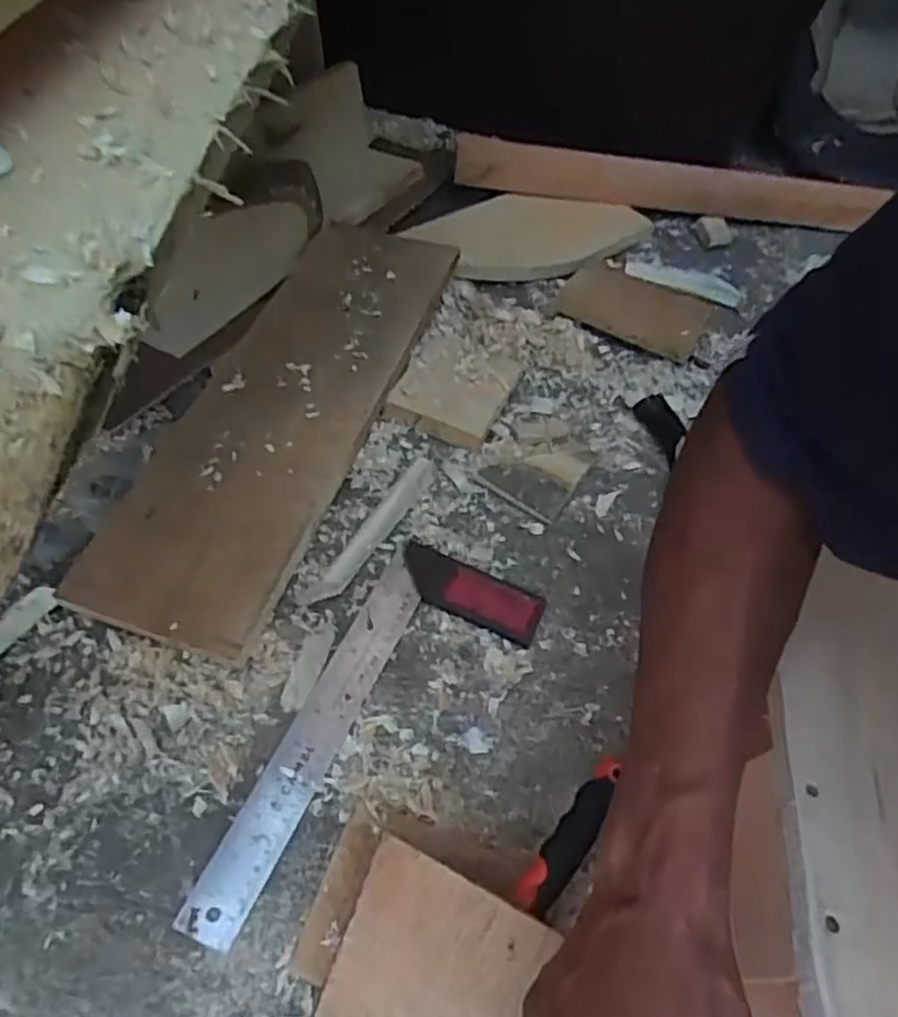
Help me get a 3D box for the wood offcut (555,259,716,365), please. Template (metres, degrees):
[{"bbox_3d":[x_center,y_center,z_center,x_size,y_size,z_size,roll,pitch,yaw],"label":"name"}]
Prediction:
[{"bbox_3d":[0.213,-0.229,0.788,0.149,0.019,0.125,26,55,14],"label":"wood offcut"}]

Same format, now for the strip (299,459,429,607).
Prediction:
[{"bbox_3d":[-0.061,0.016,0.585,0.021,0.016,0.171,28,56,15],"label":"strip"}]

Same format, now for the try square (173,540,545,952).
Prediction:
[{"bbox_3d":[-0.045,0.157,0.490,0.121,0.012,0.307,23,55,12],"label":"try square"}]

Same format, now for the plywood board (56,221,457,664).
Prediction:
[{"bbox_3d":[-0.149,-0.105,0.633,0.162,0.018,0.480,19,60,8],"label":"plywood board"}]

